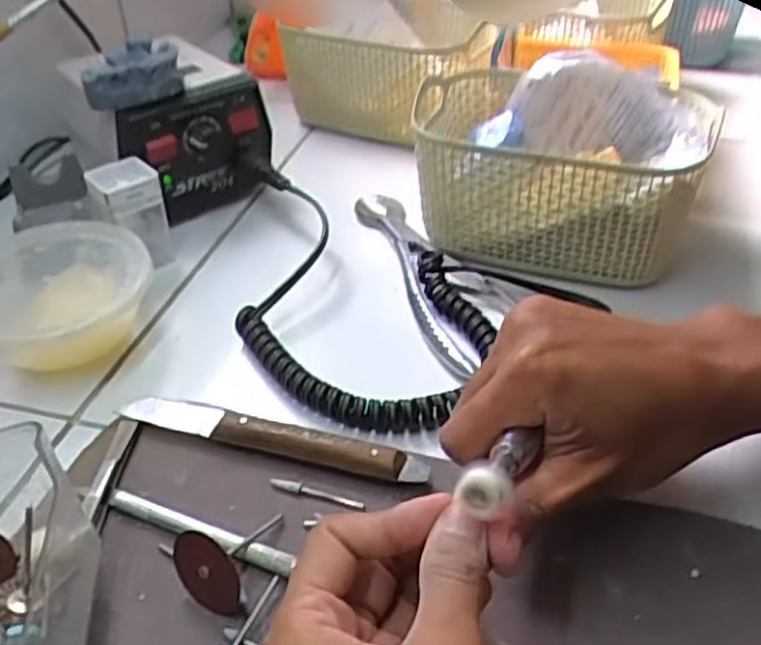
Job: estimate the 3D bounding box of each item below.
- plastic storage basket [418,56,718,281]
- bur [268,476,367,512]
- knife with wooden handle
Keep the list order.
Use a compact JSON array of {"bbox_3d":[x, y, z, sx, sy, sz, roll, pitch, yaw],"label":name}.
[{"bbox_3d":[0.109,-0.095,0.480,0.165,0.085,0.124,9,40,14],"label":"plastic storage basket"},{"bbox_3d":[-0.029,0.075,0.337,0.042,0.004,0.005,11,41,16],"label":"bur"},{"bbox_3d":[-0.051,0.051,0.359,0.150,0.011,0.019,11,41,16],"label":"knife with wooden handle"}]

